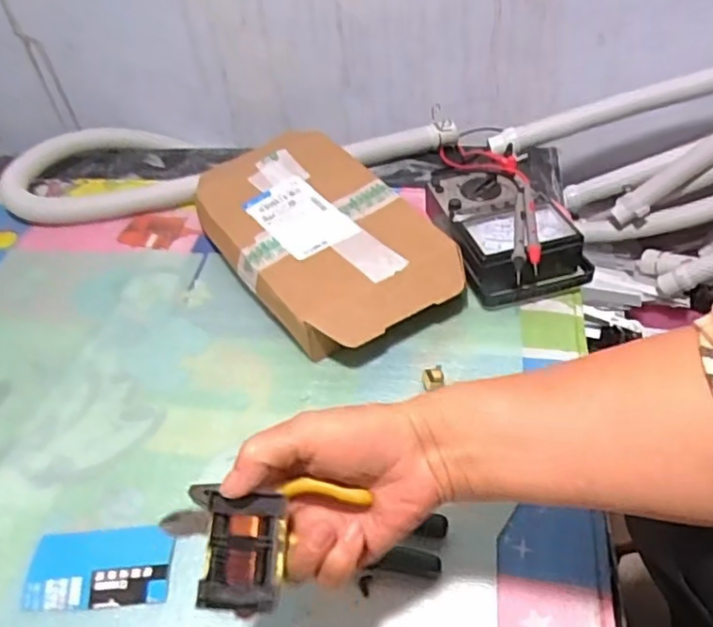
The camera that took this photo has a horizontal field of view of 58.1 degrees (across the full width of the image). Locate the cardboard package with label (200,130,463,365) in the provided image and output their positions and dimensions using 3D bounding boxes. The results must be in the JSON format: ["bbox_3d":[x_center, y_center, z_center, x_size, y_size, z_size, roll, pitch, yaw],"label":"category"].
[{"bbox_3d":[-0.040,-0.083,0.691,0.186,0.065,0.321,-29,49,-20],"label":"cardboard package with label"}]

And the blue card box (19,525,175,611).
[{"bbox_3d":[-0.192,0.189,0.482,0.106,0.009,0.059,-4,46,3],"label":"blue card box"}]

